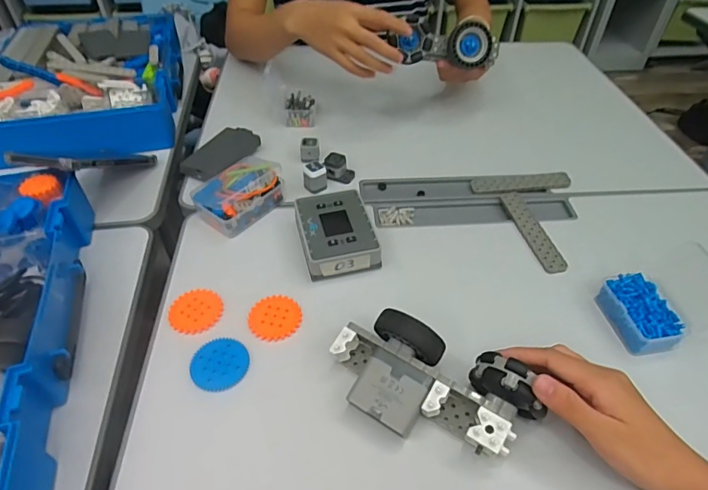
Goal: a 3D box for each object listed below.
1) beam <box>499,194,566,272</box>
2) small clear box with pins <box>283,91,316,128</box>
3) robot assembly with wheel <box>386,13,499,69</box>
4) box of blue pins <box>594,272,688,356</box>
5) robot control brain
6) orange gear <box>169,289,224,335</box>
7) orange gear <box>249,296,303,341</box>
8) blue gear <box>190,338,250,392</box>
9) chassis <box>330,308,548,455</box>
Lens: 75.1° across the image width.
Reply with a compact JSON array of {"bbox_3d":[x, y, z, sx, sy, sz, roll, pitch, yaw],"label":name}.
[{"bbox_3d":[0.203,-0.019,0.527,0.026,0.006,0.125,-9,46,-9],"label":"beam"},{"bbox_3d":[-0.082,-0.206,0.702,0.044,0.029,0.057,-7,46,-7],"label":"small clear box with pins"},{"bbox_3d":[0.129,-0.282,0.639,0.153,0.062,0.042,-6,46,-7],"label":"robot assembly with wheel"},{"bbox_3d":[0.269,0.065,0.433,0.047,0.026,0.078,-8,46,-8],"label":"box of blue pins"},{"bbox_3d":[-0.021,-0.012,0.506,0.076,0.033,0.103,-11,47,-12],"label":"robot control brain"},{"bbox_3d":[-0.155,0.063,0.450,0.049,0.004,0.050,0,45,0],"label":"orange gear"},{"bbox_3d":[-0.076,0.070,0.447,0.049,0.004,0.049,0,45,0],"label":"orange gear"},{"bbox_3d":[-0.120,0.105,0.413,0.049,0.004,0.050,0,45,0],"label":"blue gear"},{"bbox_3d":[0.056,0.110,0.366,0.158,0.057,0.071,21,48,18],"label":"chassis"}]

